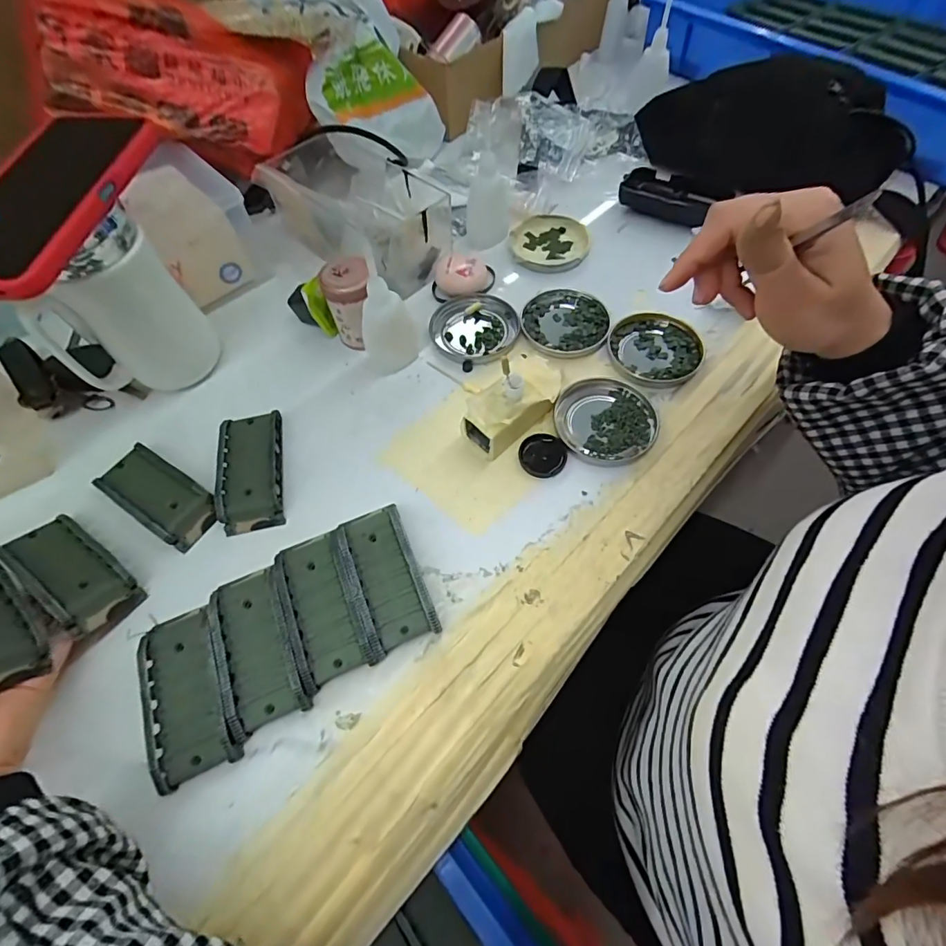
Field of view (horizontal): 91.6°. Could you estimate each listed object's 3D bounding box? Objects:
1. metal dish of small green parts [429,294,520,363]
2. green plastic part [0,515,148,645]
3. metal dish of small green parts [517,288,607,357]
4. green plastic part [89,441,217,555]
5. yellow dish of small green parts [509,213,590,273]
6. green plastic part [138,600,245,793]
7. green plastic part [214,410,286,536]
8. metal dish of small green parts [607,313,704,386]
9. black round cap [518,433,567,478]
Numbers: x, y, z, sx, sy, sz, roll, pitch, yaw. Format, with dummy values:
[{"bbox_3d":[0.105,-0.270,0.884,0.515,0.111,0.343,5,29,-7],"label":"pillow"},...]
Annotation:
[{"bbox_3d":[0.002,-0.131,0.420,0.079,0.010,0.077,-1,62,2],"label":"metal dish of small green parts"},{"bbox_3d":[-0.269,0.065,0.305,0.093,0.027,0.044,33,36,15],"label":"green plastic part"},{"bbox_3d":[0.082,-0.136,0.417,0.076,0.007,0.079,11,63,8],"label":"metal dish of small green parts"},{"bbox_3d":[-0.234,0.015,0.343,0.096,0.016,0.043,30,67,17],"label":"green plastic part"},{"bbox_3d":[0.078,-0.235,0.472,0.078,0.013,0.078,2,62,4],"label":"yellow dish of small green parts"},{"bbox_3d":[-0.172,0.130,0.276,0.047,0.017,0.095,-22,63,-9],"label":"green plastic part"},{"bbox_3d":[-0.168,-0.003,0.351,0.046,0.017,0.096,-13,62,-4],"label":"green plastic part"},{"bbox_3d":[0.155,-0.107,0.396,0.074,0.007,0.077,-1,62,2],"label":"metal dish of small green parts"},{"bbox_3d":[0.053,-0.013,0.352,0.035,0.007,0.034,-1,62,2],"label":"black round cap"}]

